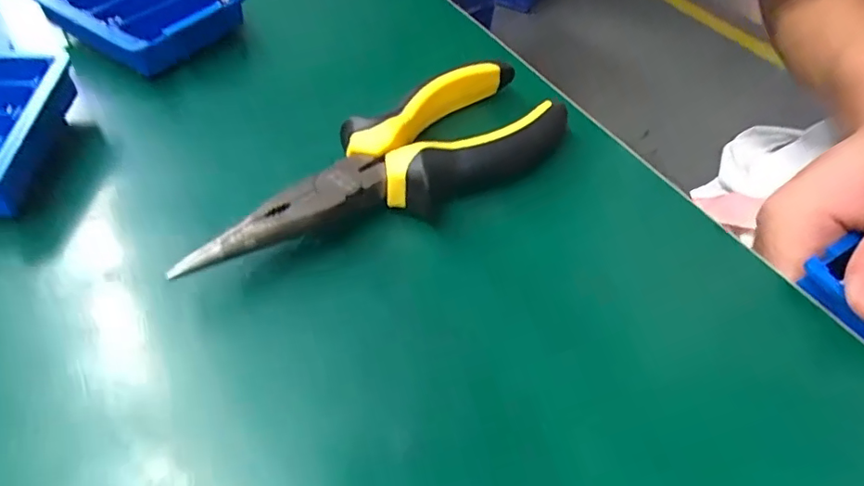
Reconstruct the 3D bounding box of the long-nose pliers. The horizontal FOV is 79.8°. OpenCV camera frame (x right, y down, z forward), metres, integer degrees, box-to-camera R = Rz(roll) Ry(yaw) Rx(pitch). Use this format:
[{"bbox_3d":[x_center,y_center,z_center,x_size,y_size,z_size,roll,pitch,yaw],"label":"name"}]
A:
[{"bbox_3d":[-0.012,-0.025,0.182,0.148,0.017,0.050,-36,62,-29],"label":"long-nose pliers"}]

